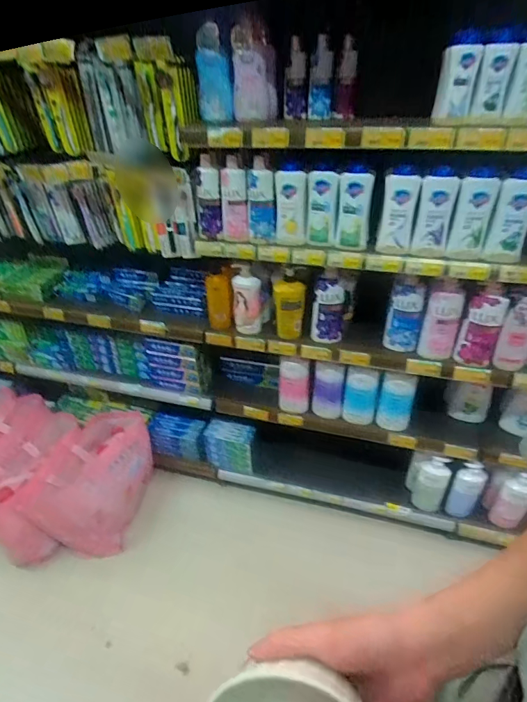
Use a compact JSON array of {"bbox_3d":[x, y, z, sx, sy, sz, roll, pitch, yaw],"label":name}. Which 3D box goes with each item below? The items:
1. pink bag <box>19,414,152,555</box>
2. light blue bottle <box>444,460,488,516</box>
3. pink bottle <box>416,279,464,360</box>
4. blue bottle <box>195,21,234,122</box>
[{"bbox_3d":[-0.604,0.474,1.506,0.277,0.317,0.473,9,36,15],"label":"pink bag"},{"bbox_3d":[0.678,0.464,1.343,0.086,0.231,0.068,25,43,33],"label":"light blue bottle"},{"bbox_3d":[0.474,-0.078,1.064,0.084,0.209,0.053,18,39,26],"label":"pink bottle"},{"bbox_3d":[-0.116,-0.663,0.965,0.086,0.194,0.040,5,28,10],"label":"blue bottle"}]

